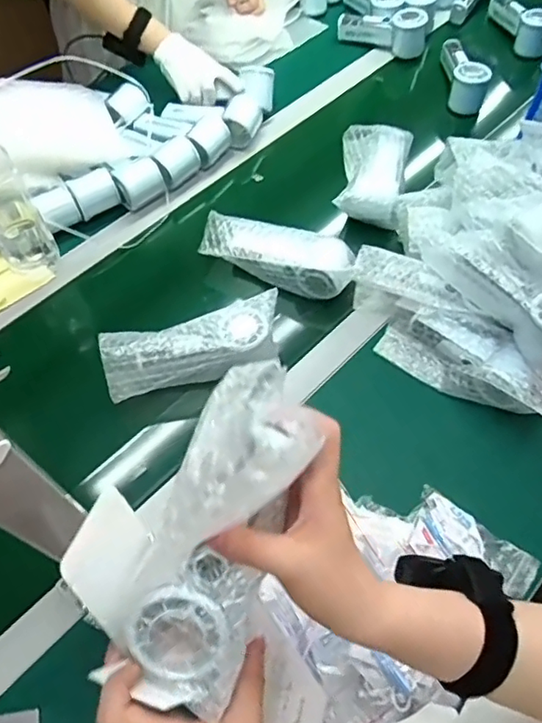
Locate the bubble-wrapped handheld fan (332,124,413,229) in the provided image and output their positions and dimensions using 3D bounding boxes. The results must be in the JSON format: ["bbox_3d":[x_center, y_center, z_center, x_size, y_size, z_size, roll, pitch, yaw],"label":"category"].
[{"bbox_3d":[0.147,-0.276,0.795,0.094,0.052,0.188,9,60,5],"label":"bubble-wrapped handheld fan"}]

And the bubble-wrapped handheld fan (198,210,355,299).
[{"bbox_3d":[0.007,-0.139,0.713,0.200,0.048,0.058,19,61,11],"label":"bubble-wrapped handheld fan"}]

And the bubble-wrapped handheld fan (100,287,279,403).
[{"bbox_3d":[-0.086,-0.017,0.624,0.197,0.057,0.062,-17,61,-10],"label":"bubble-wrapped handheld fan"}]

